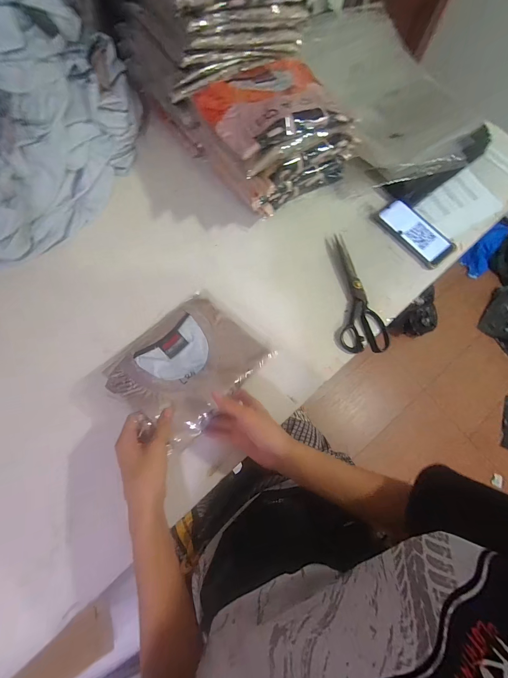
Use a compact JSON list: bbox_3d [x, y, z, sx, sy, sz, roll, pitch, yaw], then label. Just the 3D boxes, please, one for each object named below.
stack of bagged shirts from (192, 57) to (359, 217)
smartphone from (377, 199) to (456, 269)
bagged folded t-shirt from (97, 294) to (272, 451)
[{"bbox_3d":[0.040,-0.387,0.536,0.243,0.175,0.211,-35,79,-13],"label":"stack of bagged shirts"},{"bbox_3d":[0.341,-0.225,0.586,0.080,0.015,0.164,-35,79,-13],"label":"smartphone"},{"bbox_3d":[-0.104,0.033,0.456,0.178,0.012,0.224,42,61,10],"label":"bagged folded t-shirt"}]

